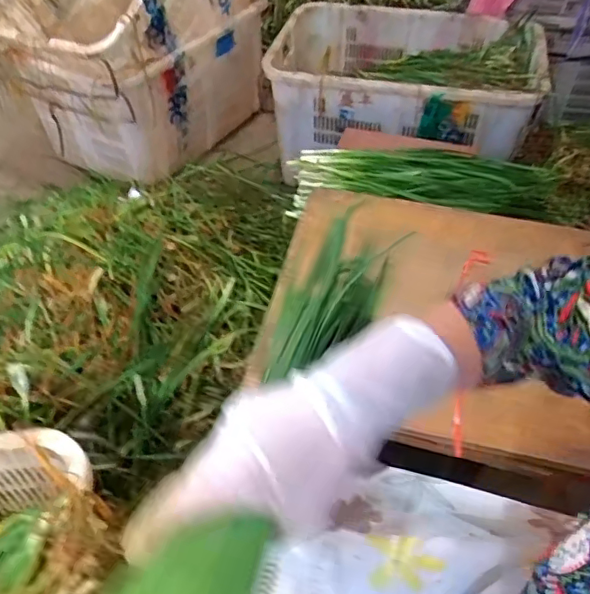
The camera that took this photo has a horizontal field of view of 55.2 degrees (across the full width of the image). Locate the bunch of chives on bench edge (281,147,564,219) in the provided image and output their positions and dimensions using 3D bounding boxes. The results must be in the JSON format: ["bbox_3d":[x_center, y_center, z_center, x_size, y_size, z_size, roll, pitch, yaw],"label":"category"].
[{"bbox_3d":[0.236,-0.211,1.038,0.486,0.089,0.128,0,47,2],"label":"bunch of chives on bench edge"}]

